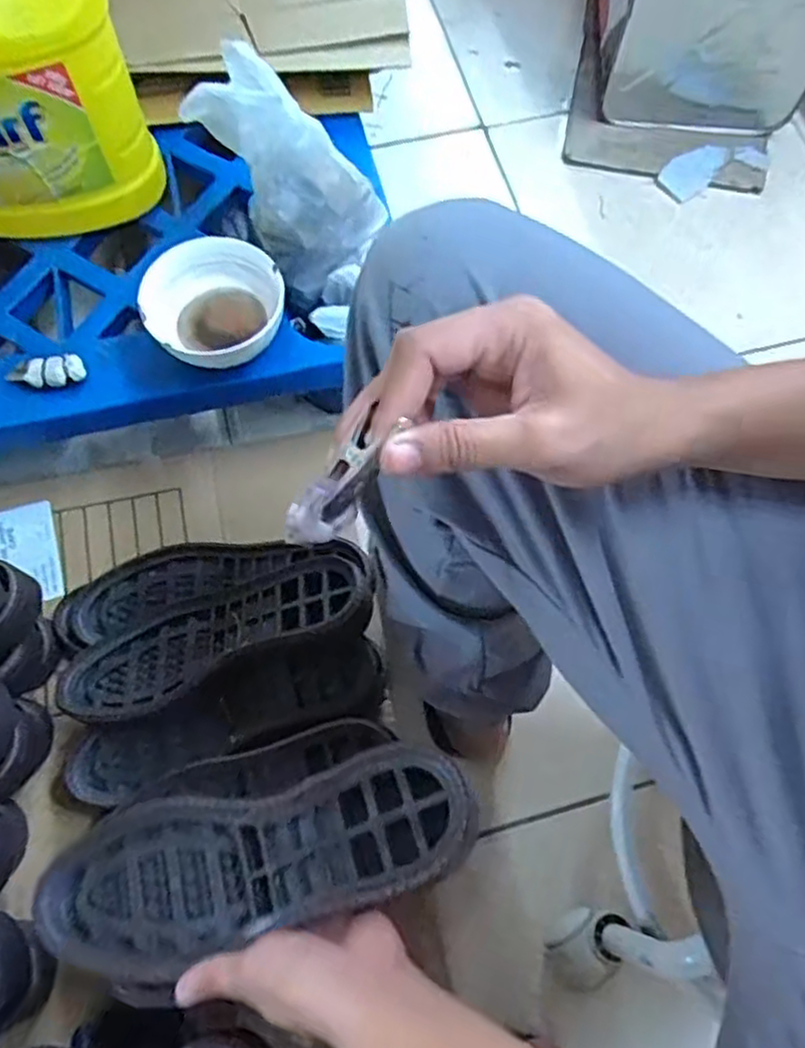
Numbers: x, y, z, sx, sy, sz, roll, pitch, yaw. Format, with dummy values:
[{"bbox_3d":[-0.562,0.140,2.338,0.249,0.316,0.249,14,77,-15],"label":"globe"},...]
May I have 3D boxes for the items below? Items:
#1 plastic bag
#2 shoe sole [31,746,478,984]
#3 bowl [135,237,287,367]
[{"bbox_3d":[-0.088,-0.292,0.613,0.091,0.216,0.108,27,69,39],"label":"plastic bag"},{"bbox_3d":[-0.088,0.196,0.418,0.268,0.034,0.085,-20,70,13],"label":"shoe sole"},{"bbox_3d":[-0.163,-0.189,0.616,0.110,0.055,0.113,1,70,-1],"label":"bowl"}]

